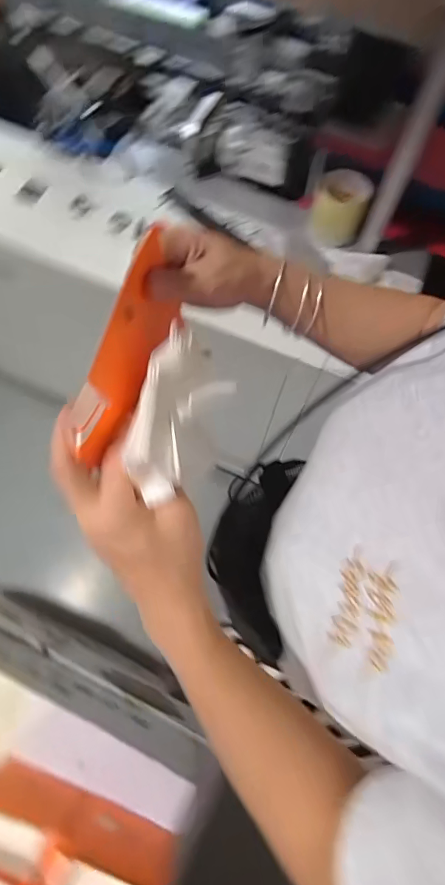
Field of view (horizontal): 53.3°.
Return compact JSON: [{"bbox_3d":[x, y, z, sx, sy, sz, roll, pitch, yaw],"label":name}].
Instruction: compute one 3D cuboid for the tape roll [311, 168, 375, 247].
[{"bbox_3d":[0.201,-0.402,0.760,0.090,0.075,0.097,1,68,-1],"label":"tape roll"}]

